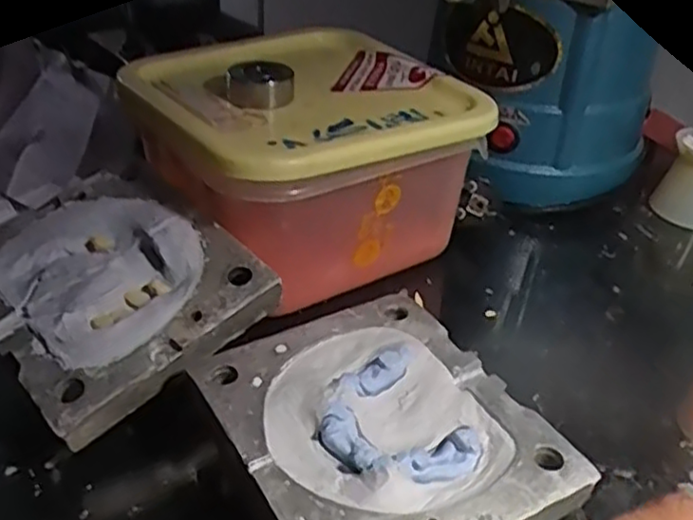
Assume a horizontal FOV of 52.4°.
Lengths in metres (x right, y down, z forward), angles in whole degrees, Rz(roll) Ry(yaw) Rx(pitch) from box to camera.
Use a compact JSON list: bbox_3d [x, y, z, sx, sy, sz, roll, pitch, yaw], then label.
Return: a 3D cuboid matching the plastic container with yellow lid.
[{"bbox_3d":[-0.024,-0.056,0.406,0.161,0.101,0.148,-25,44,-35],"label":"plastic container with yellow lid"}]

